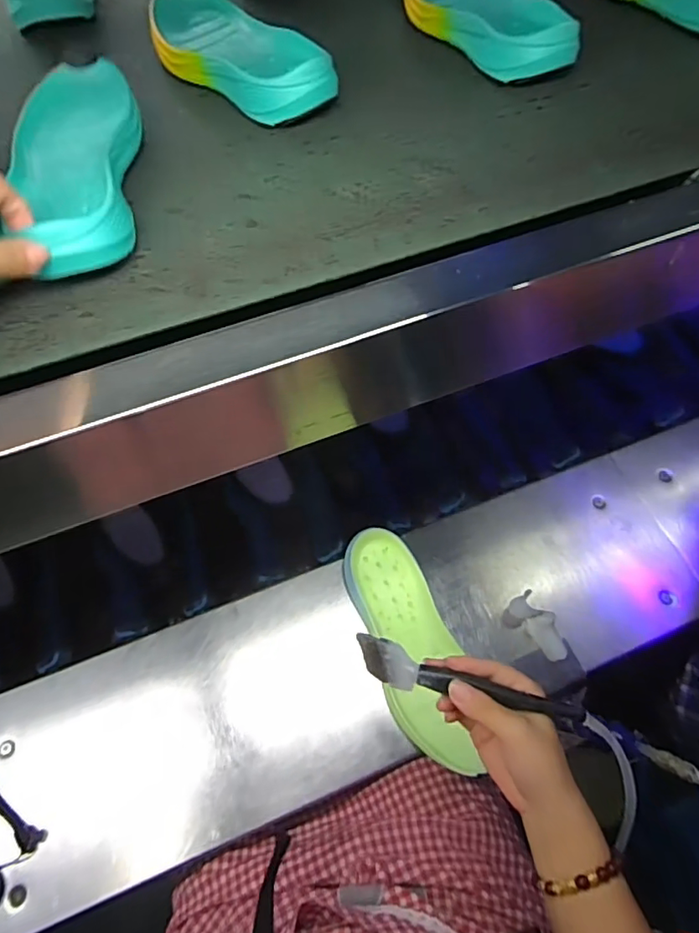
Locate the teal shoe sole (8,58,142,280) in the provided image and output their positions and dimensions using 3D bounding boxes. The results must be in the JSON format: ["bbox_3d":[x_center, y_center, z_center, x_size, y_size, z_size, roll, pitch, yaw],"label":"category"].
[{"bbox_3d":[-0.194,-0.219,0.379,0.087,0.038,0.222,-14,61,-6],"label":"teal shoe sole"}]

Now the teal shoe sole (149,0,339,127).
[{"bbox_3d":[-0.104,-0.358,0.458,0.088,0.041,0.219,-36,67,-16],"label":"teal shoe sole"}]

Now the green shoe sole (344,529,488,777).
[{"bbox_3d":[0.070,0.204,0.621,0.090,0.038,0.276,-18,64,-8],"label":"green shoe sole"}]

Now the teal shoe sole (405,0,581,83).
[{"bbox_3d":[0.116,-0.421,0.487,0.090,0.038,0.226,-22,64,-10],"label":"teal shoe sole"}]

